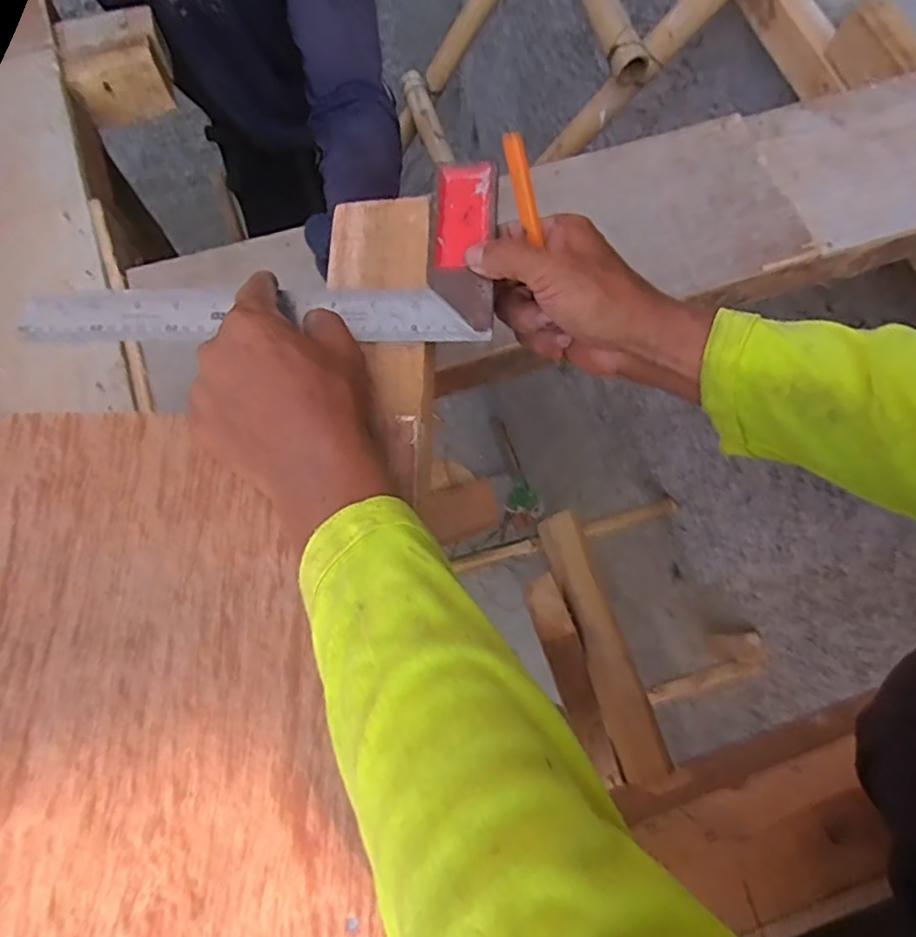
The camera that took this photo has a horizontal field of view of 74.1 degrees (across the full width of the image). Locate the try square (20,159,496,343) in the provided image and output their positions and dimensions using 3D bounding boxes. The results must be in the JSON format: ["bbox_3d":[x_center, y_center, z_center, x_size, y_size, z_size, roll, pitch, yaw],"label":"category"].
[{"bbox_3d":[-0.126,-0.124,0.384,0.301,0.011,0.118,-5,74,5],"label":"try square"}]

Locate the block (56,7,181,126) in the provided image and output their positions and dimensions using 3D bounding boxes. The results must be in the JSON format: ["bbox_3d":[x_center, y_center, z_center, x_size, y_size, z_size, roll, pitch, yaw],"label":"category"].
[{"bbox_3d":[-0.429,-0.510,0.775,0.123,0.068,0.119,-14,75,-6],"label":"block"}]

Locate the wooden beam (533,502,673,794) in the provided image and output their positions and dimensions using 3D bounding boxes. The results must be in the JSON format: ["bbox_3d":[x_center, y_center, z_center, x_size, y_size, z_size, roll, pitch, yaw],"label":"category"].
[{"bbox_3d":[0.152,0.178,0.641,0.052,0.042,0.275,-18,75,-7],"label":"wooden beam"}]

